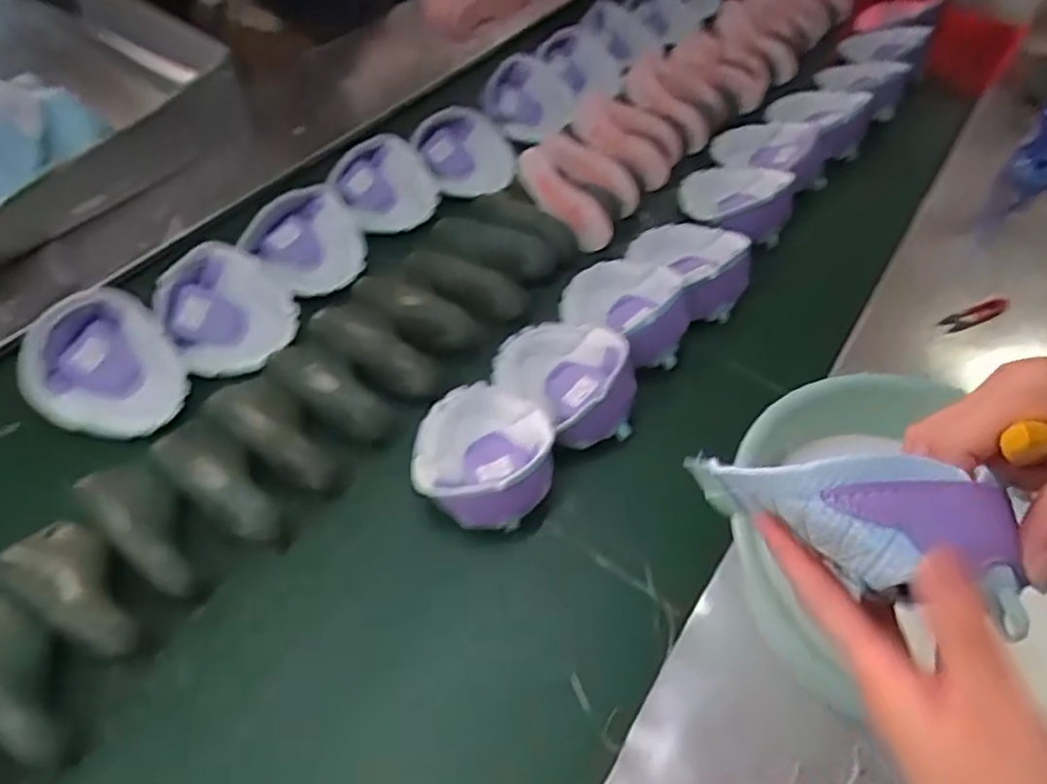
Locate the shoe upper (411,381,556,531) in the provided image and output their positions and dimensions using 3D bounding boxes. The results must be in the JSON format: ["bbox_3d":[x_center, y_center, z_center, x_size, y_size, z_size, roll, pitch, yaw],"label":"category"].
[{"bbox_3d":[-0.044,0.058,0.661,0.155,0.055,0.147,1,52,-2],"label":"shoe upper"}]

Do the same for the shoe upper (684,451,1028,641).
[{"bbox_3d":[0.142,0.052,0.283,0.135,0.045,0.059,11,52,19],"label":"shoe upper"}]

